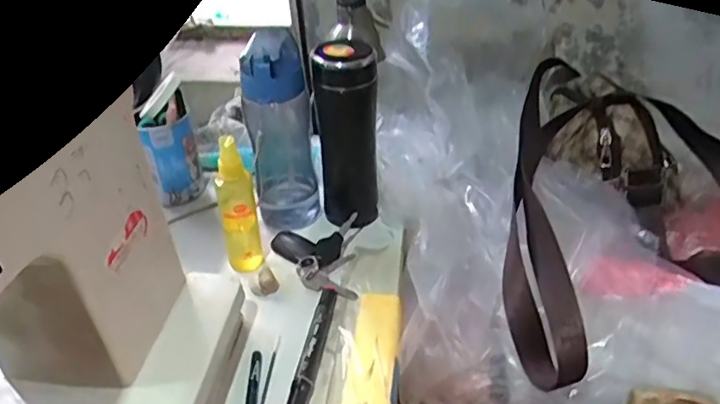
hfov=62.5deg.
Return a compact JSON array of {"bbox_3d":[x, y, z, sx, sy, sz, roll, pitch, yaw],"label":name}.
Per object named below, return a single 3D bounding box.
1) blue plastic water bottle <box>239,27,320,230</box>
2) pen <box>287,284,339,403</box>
[{"bbox_3d":[-0.089,-0.070,0.661,0.070,0.223,0.056,-9,36,-8],"label":"blue plastic water bottle"},{"bbox_3d":[-0.041,0.129,0.551,0.017,0.014,0.166,3,36,10],"label":"pen"}]

